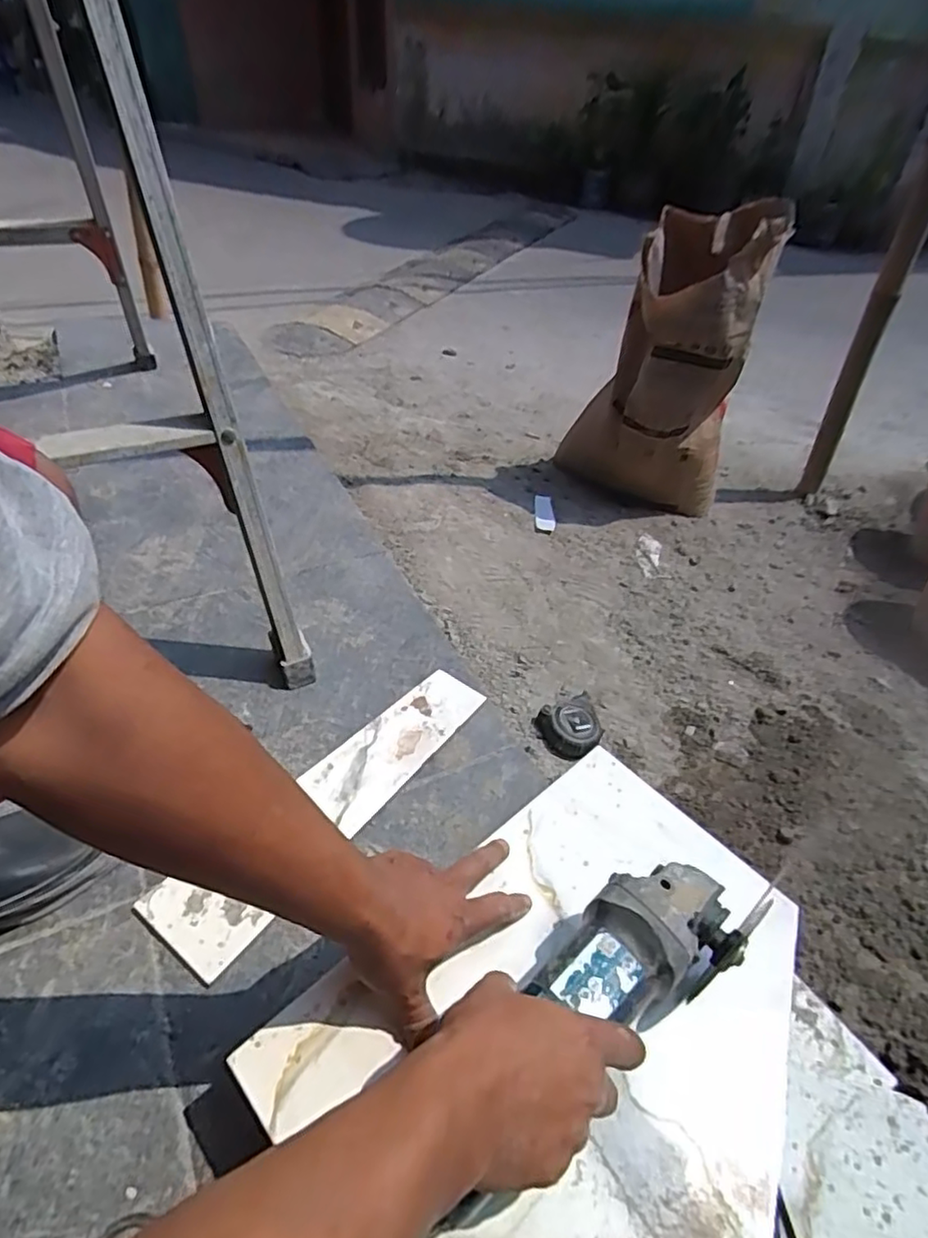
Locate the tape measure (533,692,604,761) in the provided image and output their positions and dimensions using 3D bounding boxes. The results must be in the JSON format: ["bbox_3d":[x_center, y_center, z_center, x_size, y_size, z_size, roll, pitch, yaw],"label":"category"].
[{"bbox_3d":[0.136,0.138,0.809,0.083,0.044,0.082,-13,43,-22],"label":"tape measure"}]

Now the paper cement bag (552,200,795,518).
[{"bbox_3d":[0.361,-0.449,1.199,0.295,0.527,0.257,12,44,7],"label":"paper cement bag"}]

